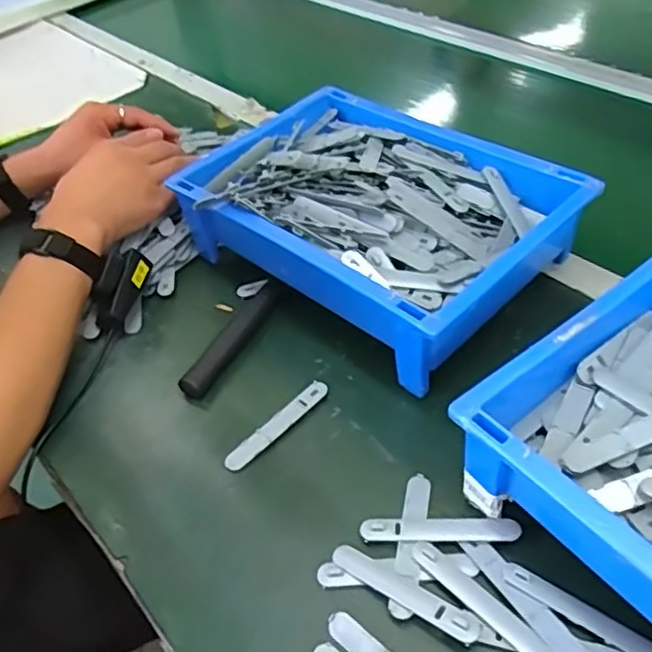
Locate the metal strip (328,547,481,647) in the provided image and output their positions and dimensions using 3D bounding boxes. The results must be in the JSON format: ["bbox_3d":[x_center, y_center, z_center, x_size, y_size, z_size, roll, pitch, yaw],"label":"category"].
[{"bbox_3d":[0.044,0.152,0.366,0.092,0.005,0.017,17,41,33],"label":"metal strip"}]

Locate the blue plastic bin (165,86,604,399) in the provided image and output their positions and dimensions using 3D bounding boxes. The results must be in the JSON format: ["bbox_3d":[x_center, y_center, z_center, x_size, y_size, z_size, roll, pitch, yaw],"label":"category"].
[{"bbox_3d":[0.041,-0.096,0.562,0.221,0.091,0.305,-37,52,-26],"label":"blue plastic bin"}]

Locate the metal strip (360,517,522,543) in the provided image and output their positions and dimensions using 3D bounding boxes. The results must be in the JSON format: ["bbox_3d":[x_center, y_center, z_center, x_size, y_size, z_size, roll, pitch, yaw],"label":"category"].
[{"bbox_3d":[0.070,0.125,0.391,0.094,0.004,0.017,-1,46,6],"label":"metal strip"}]

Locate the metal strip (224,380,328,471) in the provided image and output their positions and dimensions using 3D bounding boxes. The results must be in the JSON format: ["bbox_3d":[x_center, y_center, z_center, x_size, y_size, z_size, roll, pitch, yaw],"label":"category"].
[{"bbox_3d":[-0.035,0.072,0.467,0.016,0.006,0.094,33,57,33],"label":"metal strip"}]

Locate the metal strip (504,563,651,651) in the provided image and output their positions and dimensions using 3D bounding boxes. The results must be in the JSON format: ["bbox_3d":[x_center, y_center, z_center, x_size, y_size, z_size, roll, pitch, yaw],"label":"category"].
[{"bbox_3d":[0.143,0.160,0.349,0.093,0.006,0.013,23,53,27],"label":"metal strip"}]

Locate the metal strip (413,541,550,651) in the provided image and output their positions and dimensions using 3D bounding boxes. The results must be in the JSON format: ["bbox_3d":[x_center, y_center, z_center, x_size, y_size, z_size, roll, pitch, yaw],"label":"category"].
[{"bbox_3d":[0.087,0.155,0.358,0.015,0.004,0.093,-35,52,-25],"label":"metal strip"}]

